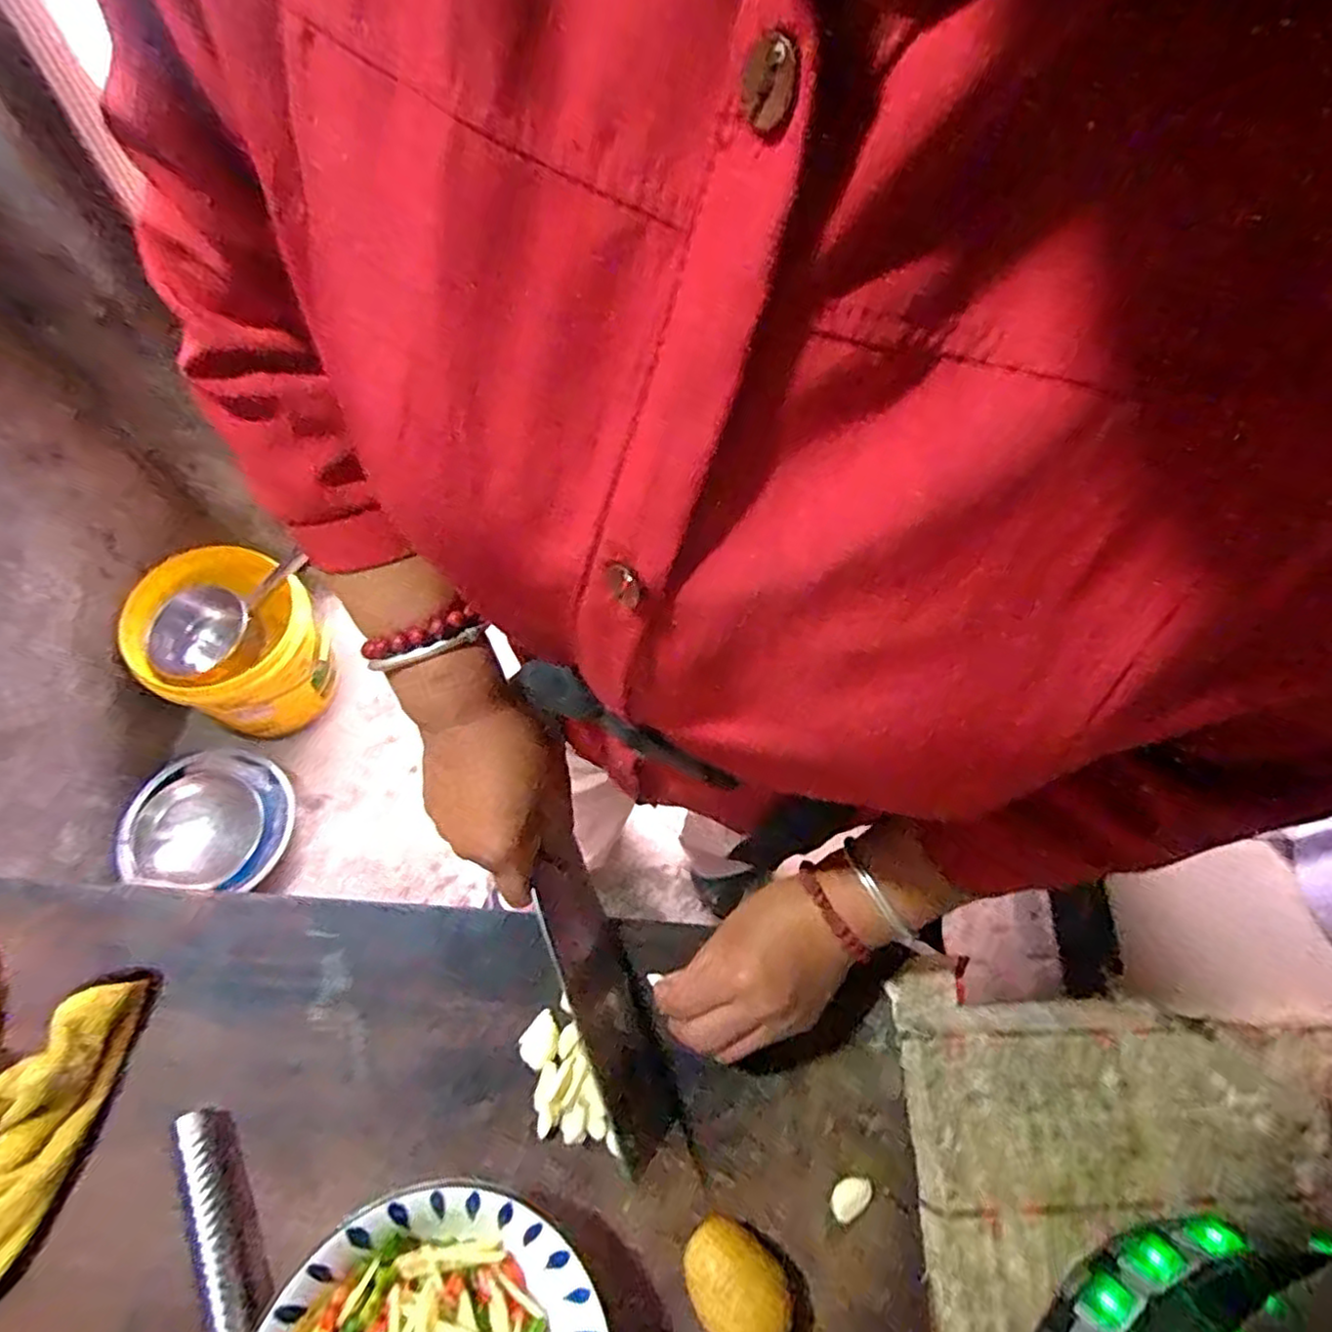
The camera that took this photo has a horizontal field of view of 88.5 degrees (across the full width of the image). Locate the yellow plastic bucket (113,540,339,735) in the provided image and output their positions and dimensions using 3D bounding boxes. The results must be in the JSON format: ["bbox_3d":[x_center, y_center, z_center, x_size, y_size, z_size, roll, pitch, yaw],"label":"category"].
[{"bbox_3d":[-0.742,-0.037,1.198,0.262,0.253,0.254,1,65,-3],"label":"yellow plastic bucket"}]

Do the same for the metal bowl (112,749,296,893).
[{"bbox_3d":[-0.753,0.255,1.146,0.227,0.097,0.227,1,65,-3],"label":"metal bowl"}]

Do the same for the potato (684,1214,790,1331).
[{"bbox_3d":[0.039,0.343,0.378,0.049,0.051,0.064,-33,71,-17],"label":"potato"}]

